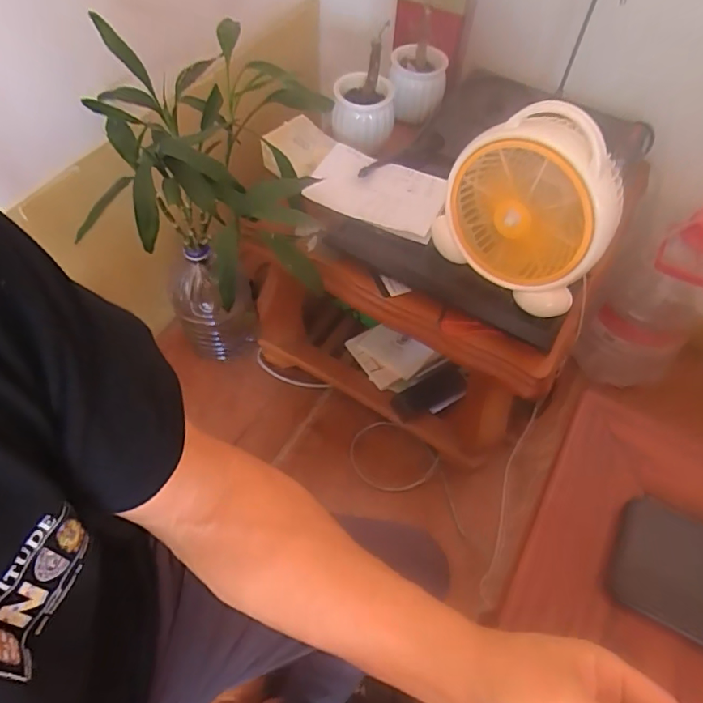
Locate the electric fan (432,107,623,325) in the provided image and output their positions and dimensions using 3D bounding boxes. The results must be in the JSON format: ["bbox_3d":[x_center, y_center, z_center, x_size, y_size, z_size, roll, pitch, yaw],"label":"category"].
[{"bbox_3d":[0.237,-0.197,0.668,0.213,0.217,0.125,40,65,20],"label":"electric fan"}]

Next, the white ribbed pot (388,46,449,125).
[{"bbox_3d":[0.127,-0.520,1.001,0.106,0.101,0.116,1,59,-1],"label":"white ribbed pot"}]

